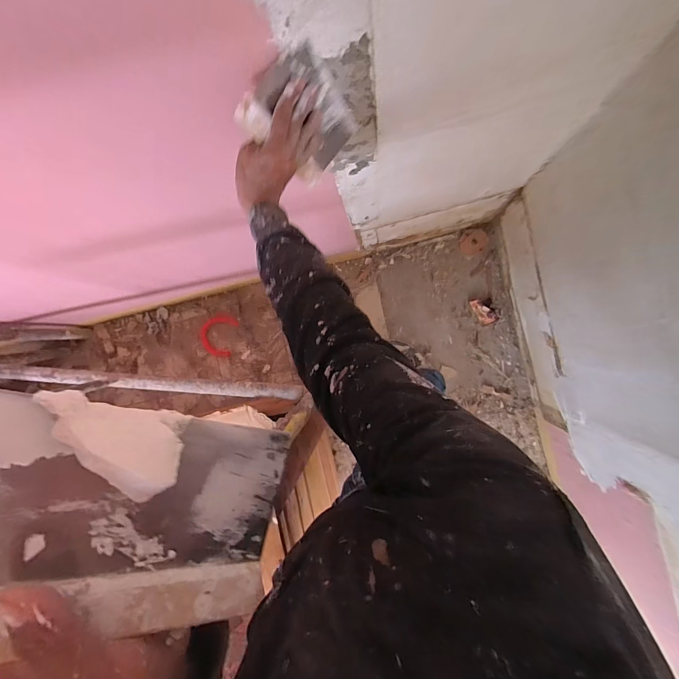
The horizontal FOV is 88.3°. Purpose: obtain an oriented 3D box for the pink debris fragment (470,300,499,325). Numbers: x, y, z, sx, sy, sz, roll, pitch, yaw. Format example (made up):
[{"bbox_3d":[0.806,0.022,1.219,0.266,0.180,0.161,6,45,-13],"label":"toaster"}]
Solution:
[{"bbox_3d":[0.534,-0.105,1.294,0.055,0.017,0.111,-37,86,6],"label":"pink debris fragment"}]

